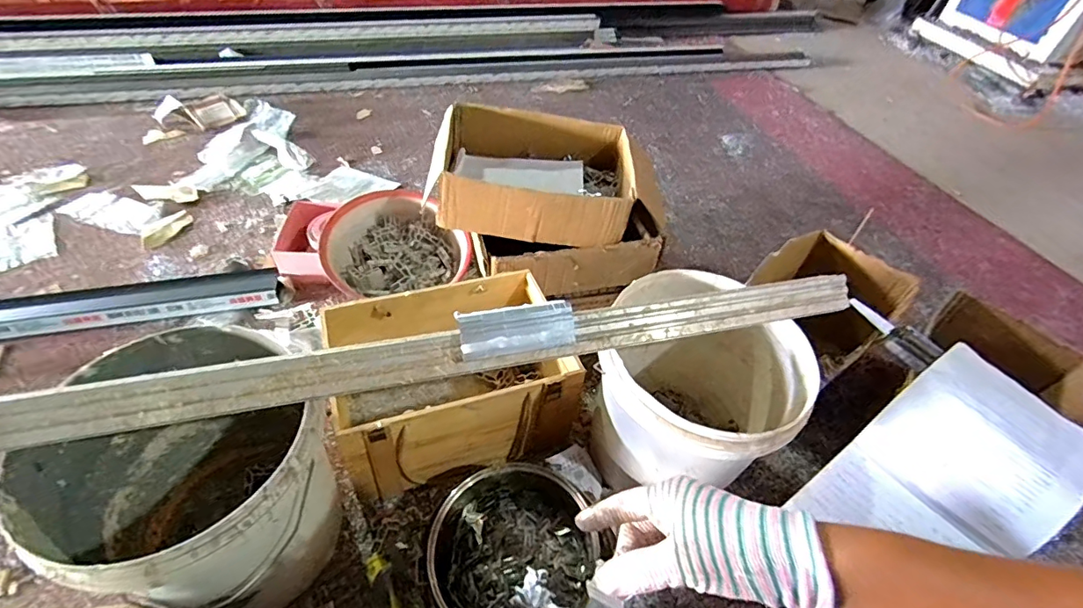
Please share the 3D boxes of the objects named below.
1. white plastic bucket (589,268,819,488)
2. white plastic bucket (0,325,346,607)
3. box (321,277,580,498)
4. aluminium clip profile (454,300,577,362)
[{"bbox_3d":[0.231,0.154,0.808,0.277,0.287,0.297,3,45,-3],"label":"white plastic bucket"},{"bbox_3d":[-0.420,0.245,0.659,0.287,0.314,0.274,3,45,-3],"label":"white plastic bucket"},{"bbox_3d":[-0.141,0.126,0.875,0.394,0.210,0.265,-13,50,-18],"label":"box"},{"bbox_3d":[-0.031,0.026,0.622,0.157,0.036,0.057,-8,47,-13],"label":"aluminium clip profile"}]

